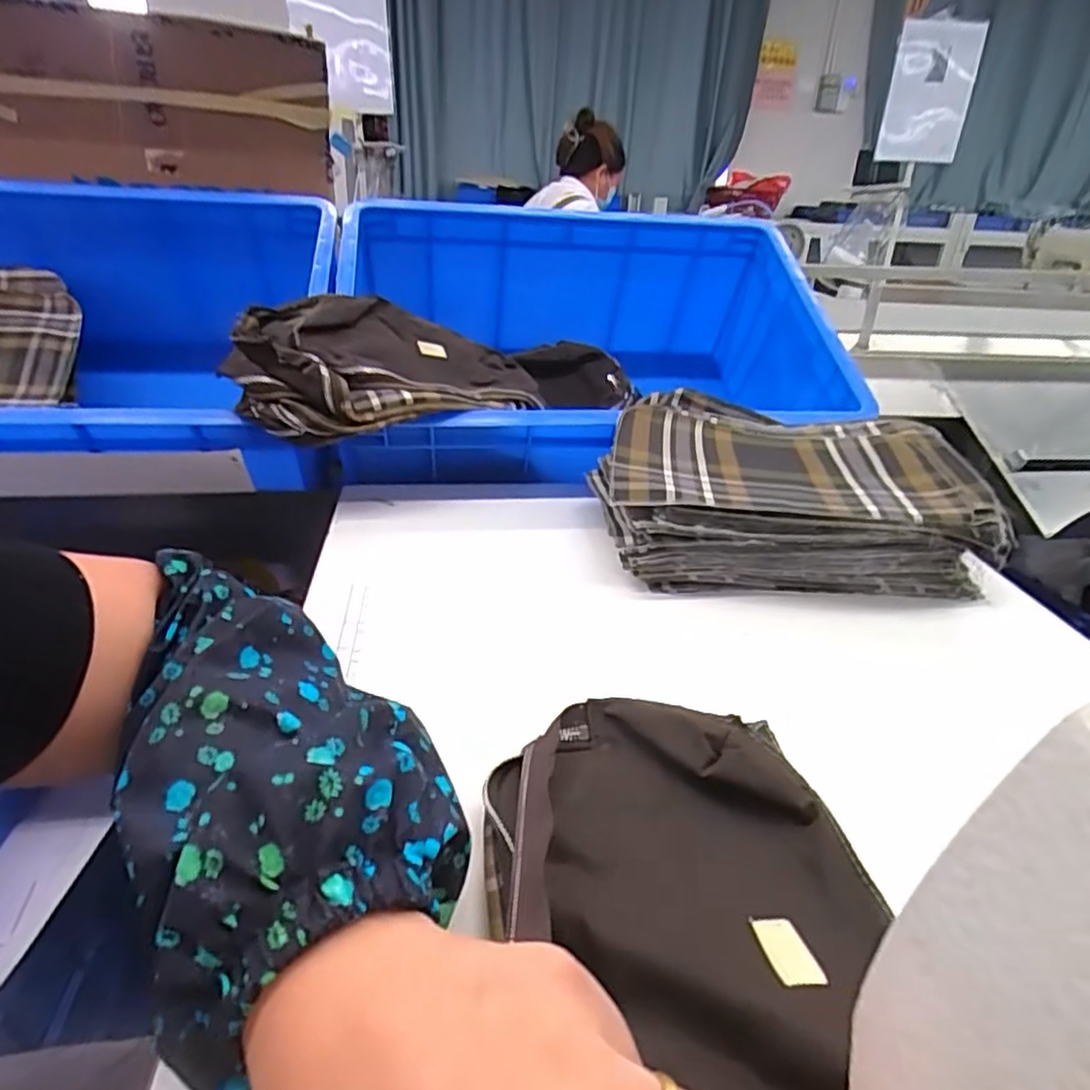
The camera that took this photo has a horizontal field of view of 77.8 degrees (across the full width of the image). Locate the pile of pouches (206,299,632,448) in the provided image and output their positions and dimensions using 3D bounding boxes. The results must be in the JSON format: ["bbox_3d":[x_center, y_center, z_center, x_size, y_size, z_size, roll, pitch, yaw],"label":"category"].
[{"bbox_3d":[-0.088,-0.178,0.675,0.418,0.109,0.168,-21,37,-36],"label":"pile of pouches"}]

